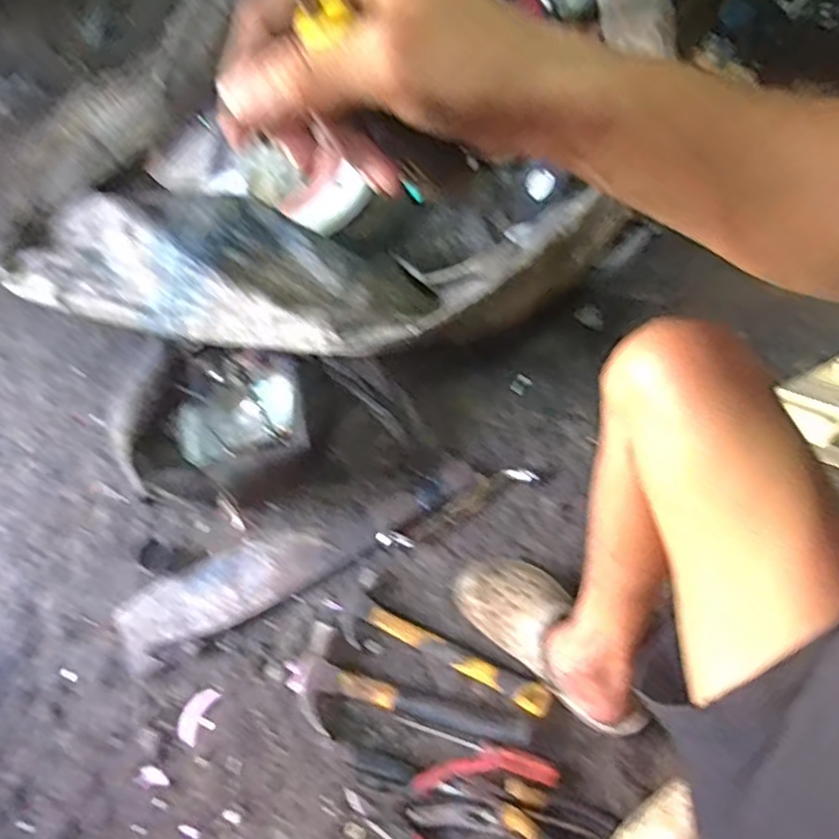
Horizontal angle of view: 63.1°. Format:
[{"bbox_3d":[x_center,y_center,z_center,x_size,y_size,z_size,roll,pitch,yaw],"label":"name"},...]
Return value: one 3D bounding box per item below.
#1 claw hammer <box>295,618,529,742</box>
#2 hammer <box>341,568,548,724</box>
[{"bbox_3d":[-0.023,0.362,0.842,0.299,0.029,0.109,20,62,14],"label":"claw hammer"},{"bbox_3d":[0.020,0.302,0.870,0.289,0.034,0.087,31,65,19],"label":"hammer"}]

